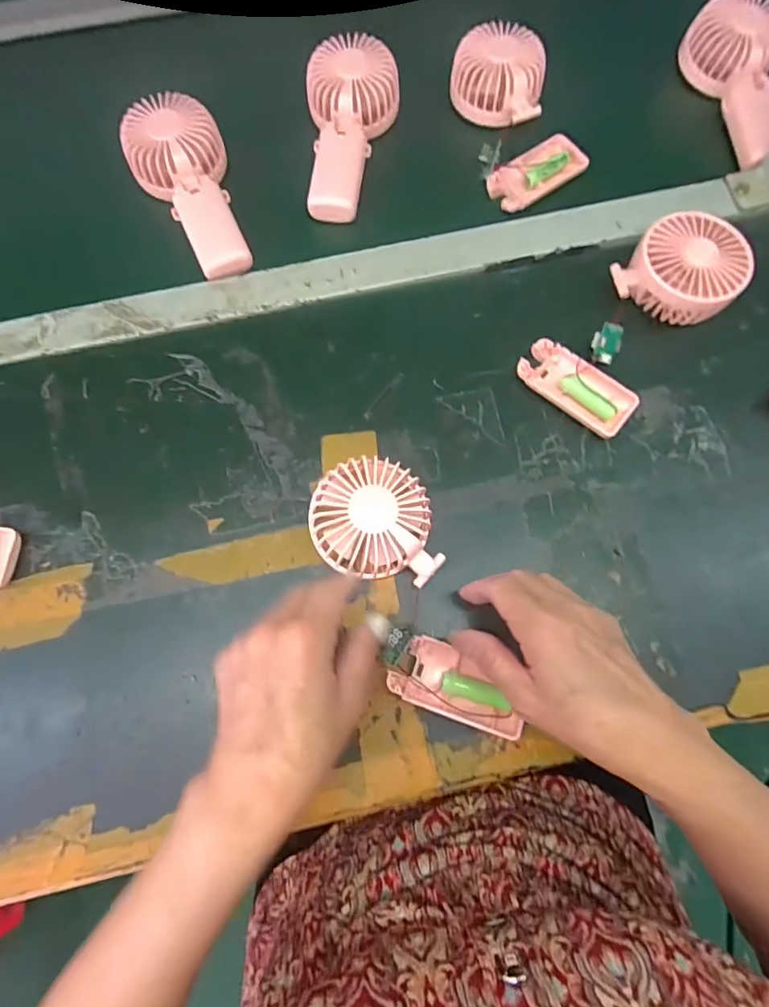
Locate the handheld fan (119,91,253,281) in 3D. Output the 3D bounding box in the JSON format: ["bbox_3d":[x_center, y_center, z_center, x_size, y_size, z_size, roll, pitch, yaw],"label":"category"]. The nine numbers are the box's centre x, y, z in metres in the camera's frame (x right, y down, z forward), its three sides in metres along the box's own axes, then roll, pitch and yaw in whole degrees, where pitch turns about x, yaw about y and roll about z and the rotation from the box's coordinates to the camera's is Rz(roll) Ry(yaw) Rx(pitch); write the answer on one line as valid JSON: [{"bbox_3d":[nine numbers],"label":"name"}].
[{"bbox_3d":[-0.174,-0.285,0.453,0.085,0.041,0.173,-21,74,-6],"label":"handheld fan"}]

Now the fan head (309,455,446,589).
[{"bbox_3d":[-0.006,0.012,0.368,0.092,0.052,0.080,8,73,3],"label":"fan head"}]

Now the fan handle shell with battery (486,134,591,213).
[{"bbox_3d":[0.141,-0.307,0.476,0.095,0.015,0.049,-34,76,-9],"label":"fan handle shell with battery"}]

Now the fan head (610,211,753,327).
[{"bbox_3d":[0.247,-0.191,0.422,0.094,0.046,0.084,-42,77,-11],"label":"fan head"}]

